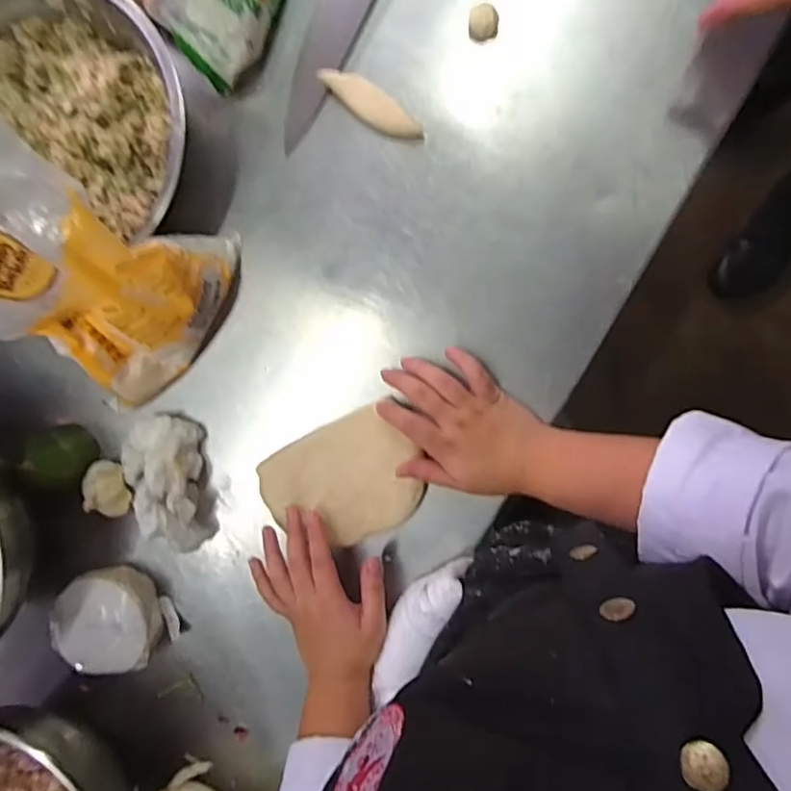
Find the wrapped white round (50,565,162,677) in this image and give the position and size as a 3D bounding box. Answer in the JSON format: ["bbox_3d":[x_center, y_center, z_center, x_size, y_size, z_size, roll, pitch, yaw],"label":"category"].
[{"bbox_3d":[-0.267,0.208,0.562,0.090,0.033,0.090,0,93,6],"label":"wrapped white round"}]

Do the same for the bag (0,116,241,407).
[{"bbox_3d":[-0.244,-0.087,0.462,0.152,0.202,0.169,41,96,2],"label":"bag"}]

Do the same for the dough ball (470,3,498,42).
[{"bbox_3d":[0.073,-0.306,0.499,0.023,0.019,0.022,0,93,6],"label":"dough ball"}]

